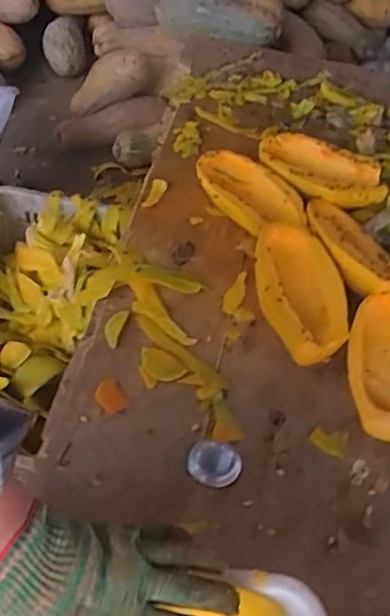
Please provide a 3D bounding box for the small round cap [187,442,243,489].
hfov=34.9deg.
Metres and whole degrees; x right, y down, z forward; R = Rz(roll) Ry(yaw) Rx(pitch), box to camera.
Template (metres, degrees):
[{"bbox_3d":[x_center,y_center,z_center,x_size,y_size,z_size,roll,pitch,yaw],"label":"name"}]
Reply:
[{"bbox_3d":[0.024,0.192,0.764,0.064,0.010,0.056,14,50,6],"label":"small round cap"}]

